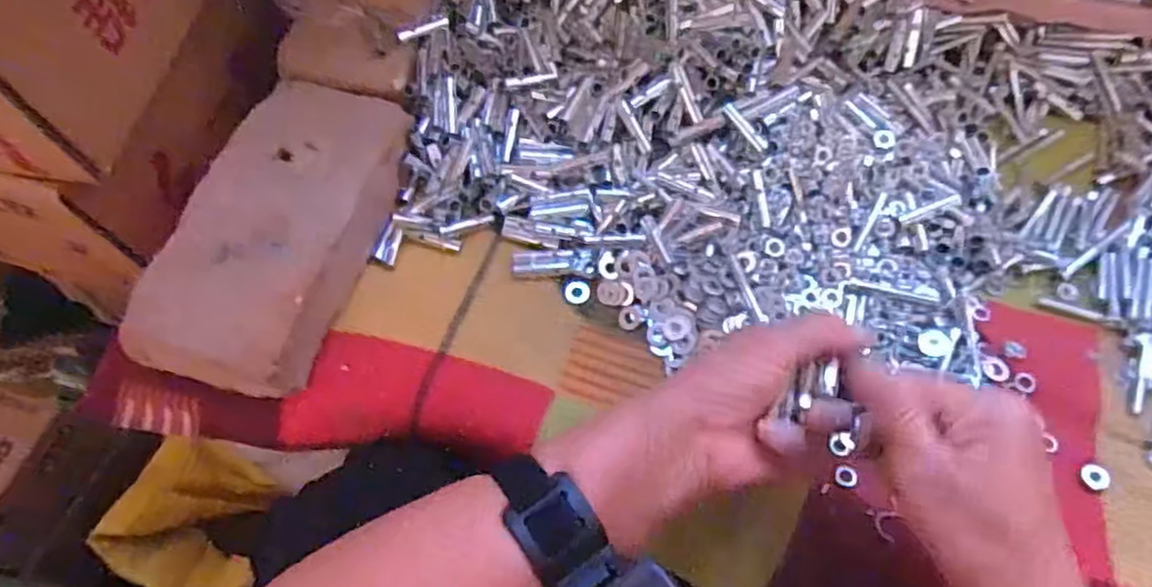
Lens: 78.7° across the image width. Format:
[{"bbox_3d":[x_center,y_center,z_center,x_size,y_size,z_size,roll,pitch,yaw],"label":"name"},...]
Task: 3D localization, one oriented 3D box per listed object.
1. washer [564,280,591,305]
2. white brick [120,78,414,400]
[{"bbox_3d":[0.001,-0.001,0.494,0.017,0.004,0.018,8,63,5],"label":"washer"},{"bbox_3d":[-0.203,-0.046,0.480,0.110,0.054,0.232,12,62,8],"label":"white brick"}]

